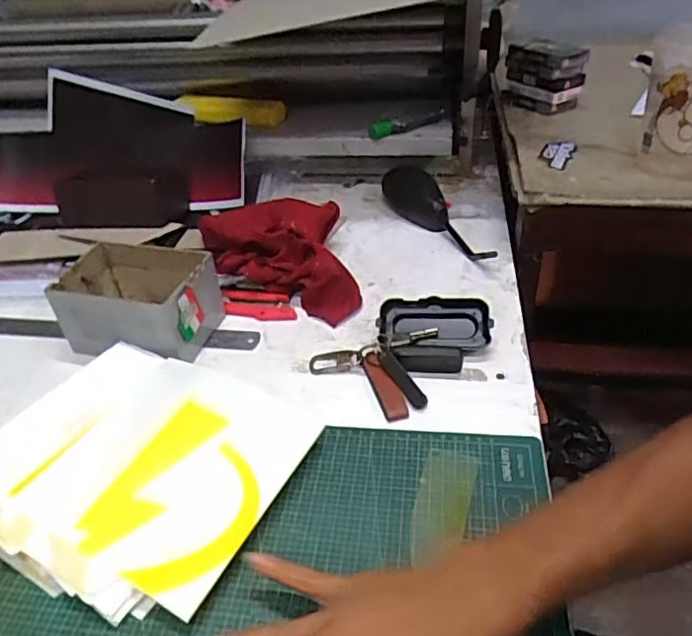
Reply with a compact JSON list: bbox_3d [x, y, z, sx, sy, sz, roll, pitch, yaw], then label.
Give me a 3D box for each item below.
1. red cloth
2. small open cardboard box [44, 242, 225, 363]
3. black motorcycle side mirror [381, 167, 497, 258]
[{"bbox_3d":[-0.082,-0.072,0.676,0.173,0.072,0.187,-8,37,-6],"label":"red cloth"},{"bbox_3d":[-0.221,-0.017,0.616,0.151,0.082,0.113,5,38,11],"label":"small open cardboard box"},{"bbox_3d":[0.111,-0.140,0.781,0.073,0.031,0.276,-9,37,-6],"label":"black motorcycle side mirror"}]

